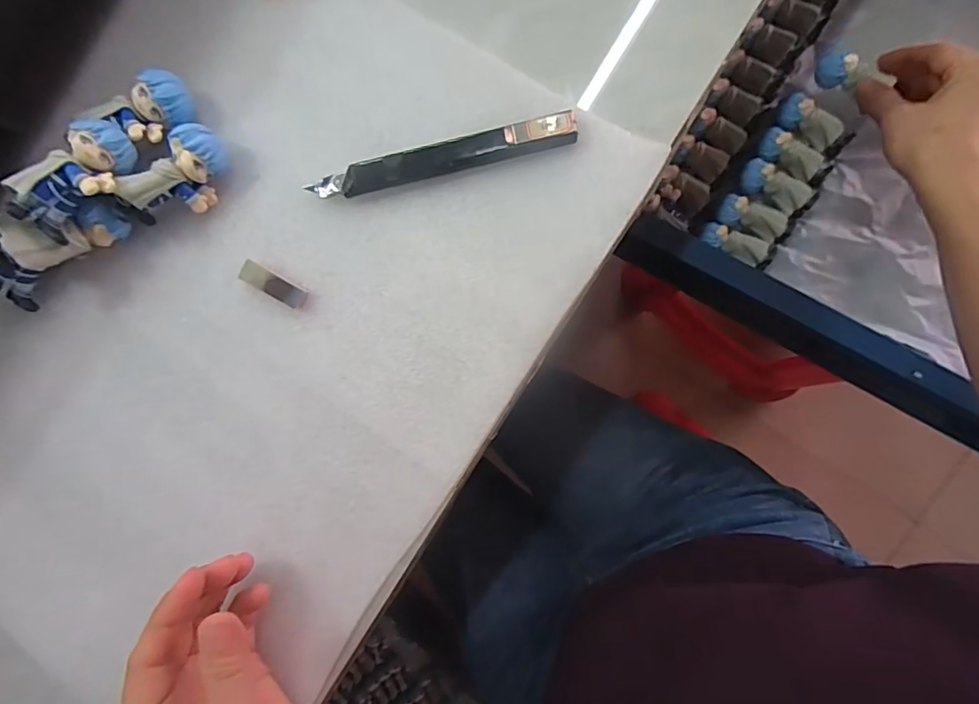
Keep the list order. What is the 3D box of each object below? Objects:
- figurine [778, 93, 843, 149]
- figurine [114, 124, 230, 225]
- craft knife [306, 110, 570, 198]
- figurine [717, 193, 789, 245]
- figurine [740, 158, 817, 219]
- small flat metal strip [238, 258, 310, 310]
[{"bbox_3d":[0.265,-0.192,0.441,0.052,0.015,0.026,37,93,8],"label":"figurine"},{"bbox_3d":[-0.162,-0.089,0.278,0.060,0.034,0.024,-43,82,4],"label":"figurine"},{"bbox_3d":[-0.024,-0.098,0.270,0.135,0.010,0.014,-11,86,8],"label":"craft knife"},{"bbox_3d":[0.216,-0.110,0.437,0.057,0.016,0.023,26,92,7],"label":"figurine"},{"bbox_3d":[0.235,-0.136,0.437,0.060,0.017,0.023,43,94,22],"label":"figurine"},{"bbox_3d":[-0.115,-0.036,0.282,0.037,0.005,0.012,28,92,9],"label":"small flat metal strip"}]

